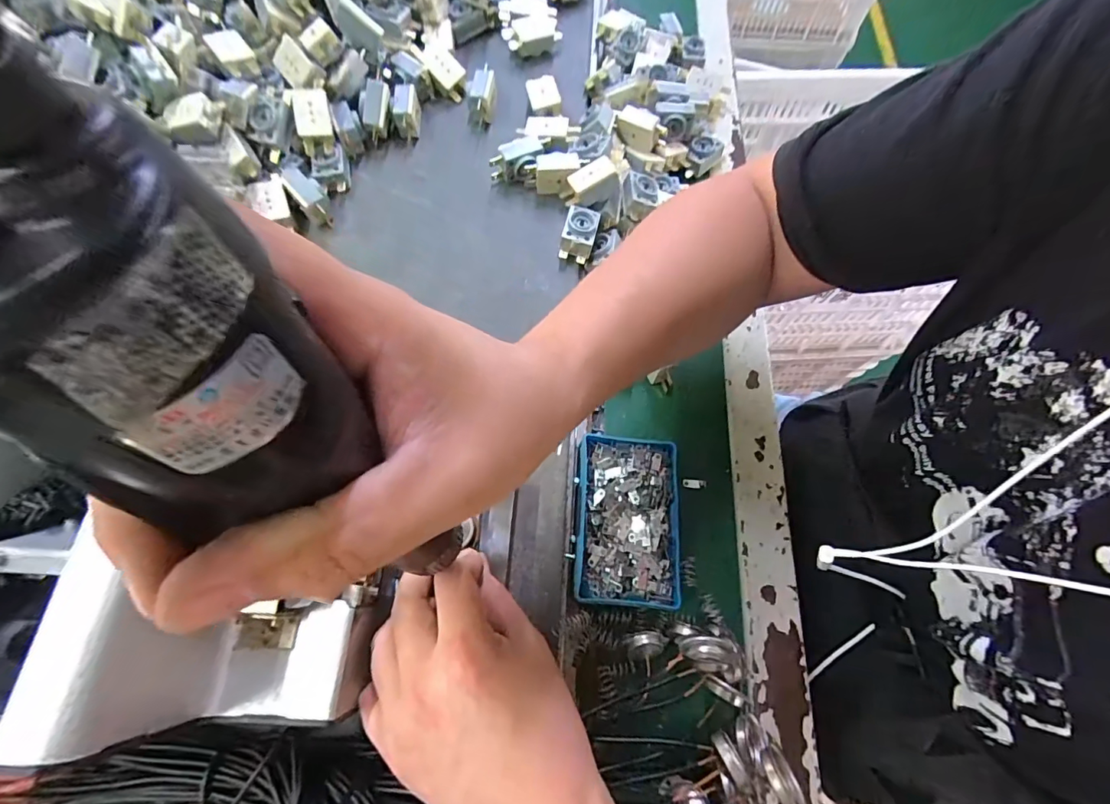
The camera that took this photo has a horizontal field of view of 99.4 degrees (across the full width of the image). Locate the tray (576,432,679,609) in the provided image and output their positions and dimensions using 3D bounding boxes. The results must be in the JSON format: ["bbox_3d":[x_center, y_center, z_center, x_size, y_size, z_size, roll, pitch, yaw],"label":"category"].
[{"bbox_3d":[0.052,0.082,0.336,0.070,0.018,0.114,5,68,0],"label":"tray"}]

